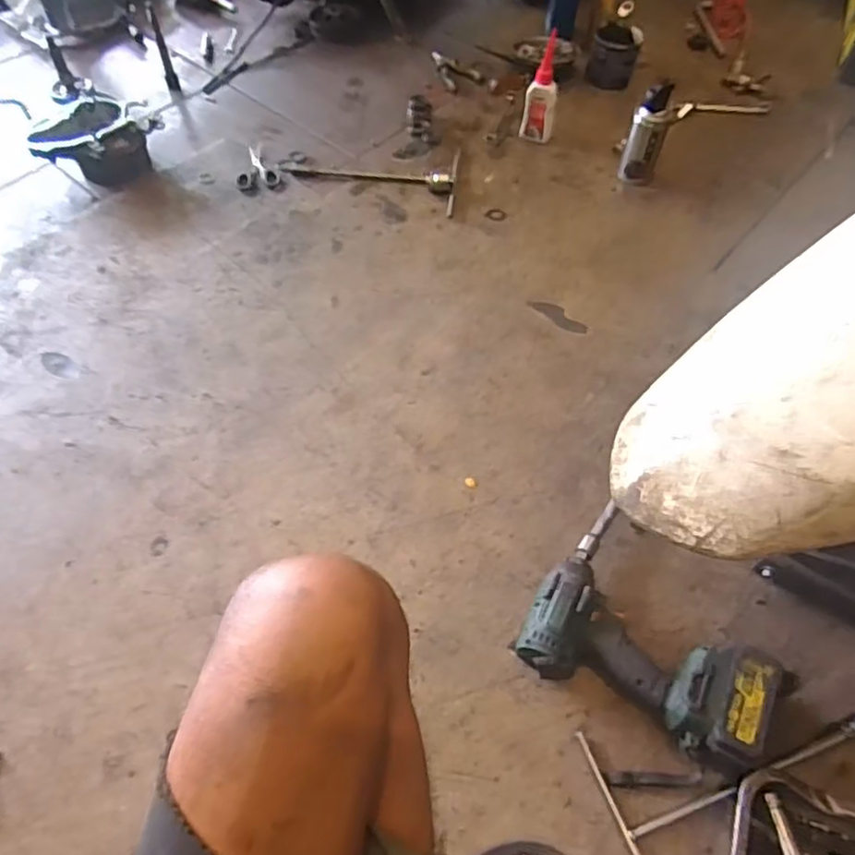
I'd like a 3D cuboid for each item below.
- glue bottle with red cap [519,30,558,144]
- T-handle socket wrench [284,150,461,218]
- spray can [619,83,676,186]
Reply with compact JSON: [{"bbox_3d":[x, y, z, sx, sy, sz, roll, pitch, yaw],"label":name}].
[{"bbox_3d":[0.215,-0.625,1.169,0.060,0.177,0.040,12,57,6],"label":"glue bottle with red cap"},{"bbox_3d":[-0.105,-0.469,1.150,0.319,0.027,0.156,5,57,2],"label":"T-handle socket wrench"},{"bbox_3d":[0.395,-0.522,1.130,0.068,0.168,0.055,23,59,13],"label":"spray can"}]

